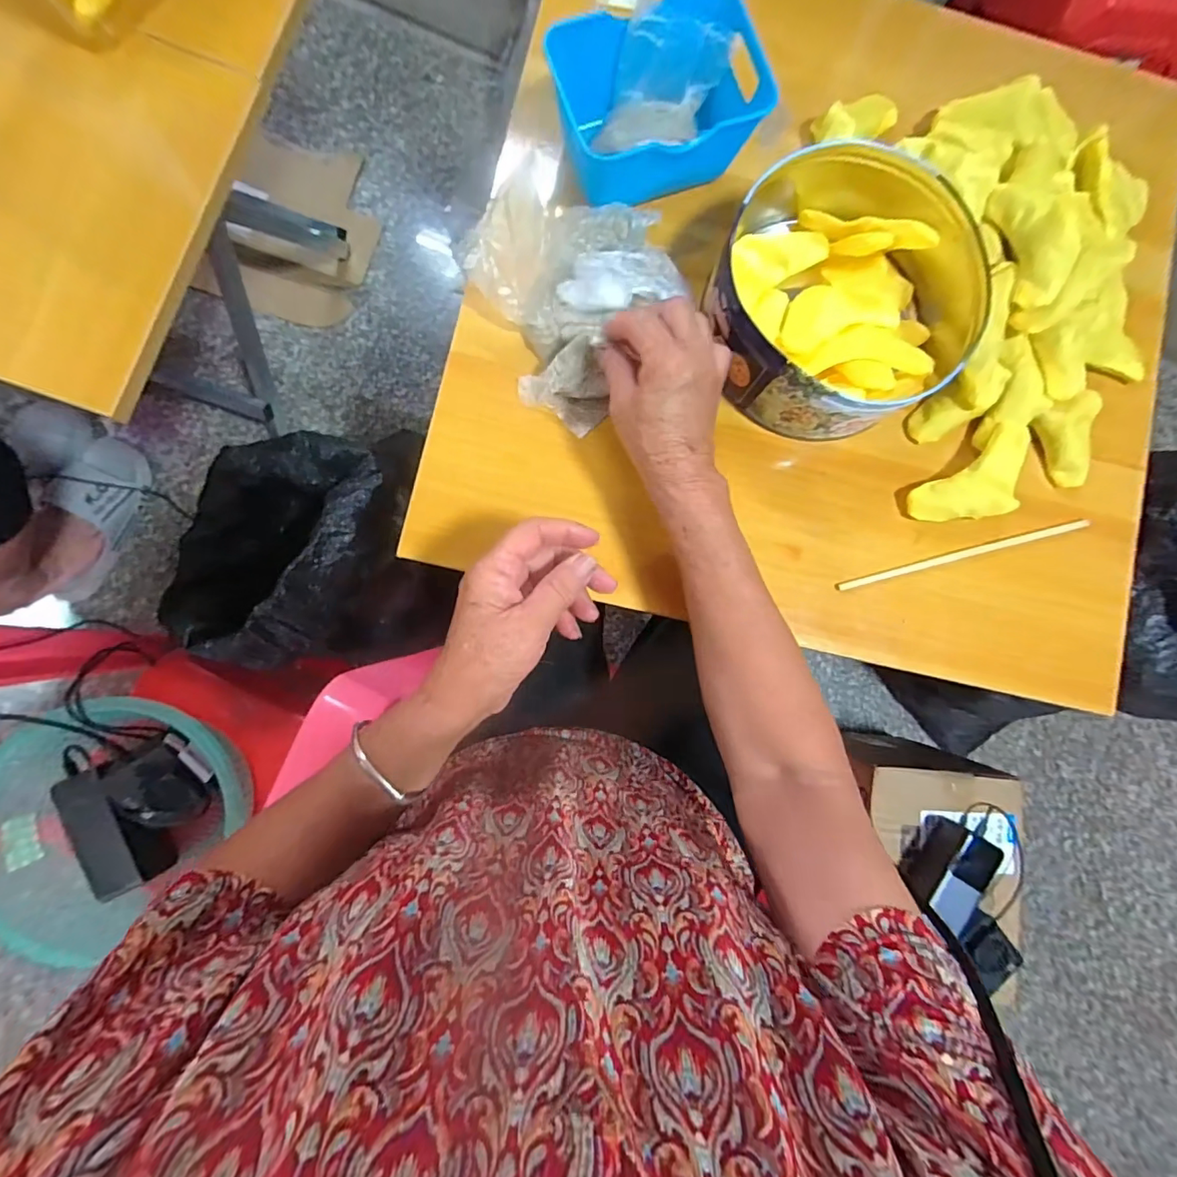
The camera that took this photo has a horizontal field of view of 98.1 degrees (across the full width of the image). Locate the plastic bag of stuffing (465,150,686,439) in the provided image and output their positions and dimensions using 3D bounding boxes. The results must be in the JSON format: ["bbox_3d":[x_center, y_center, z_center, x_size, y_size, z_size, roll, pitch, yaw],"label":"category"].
[{"bbox_3d":[0.002,-0.216,0.376,0.142,0.071,0.153,-25,90,-4],"label":"plastic bag of stuffing"}]

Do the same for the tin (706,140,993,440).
[{"bbox_3d":[0.194,-0.219,0.389,0.184,0.067,0.193,1,82,-5],"label":"tin"}]

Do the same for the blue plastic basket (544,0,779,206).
[{"bbox_3d":[0.051,-0.369,0.387,0.151,0.053,0.108,-18,84,-8],"label":"blue plastic basket"}]

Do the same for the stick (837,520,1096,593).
[{"bbox_3d":[0.309,-0.028,0.420,0.220,0.006,0.009,-14,84,-7],"label":"stick"}]

